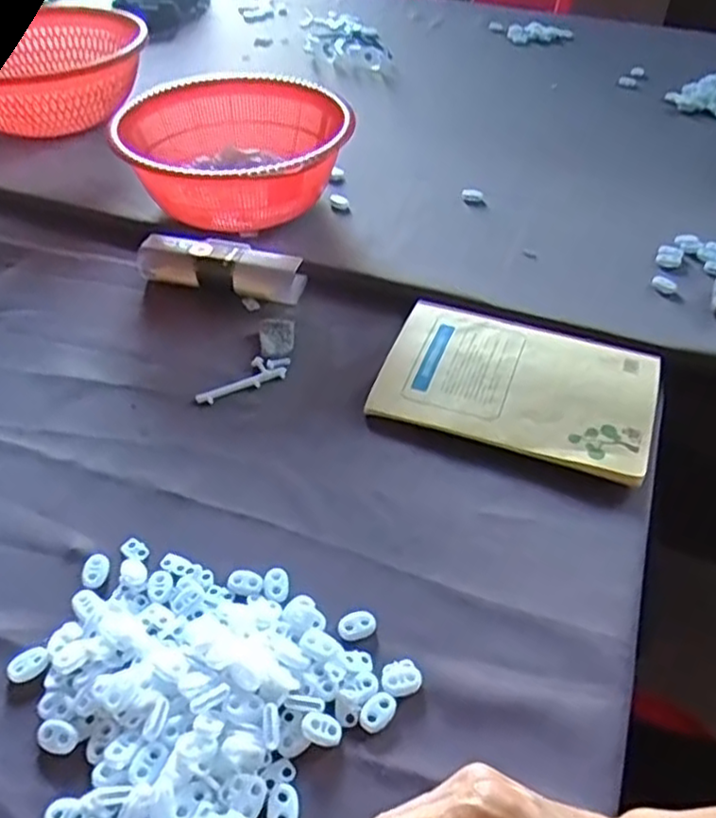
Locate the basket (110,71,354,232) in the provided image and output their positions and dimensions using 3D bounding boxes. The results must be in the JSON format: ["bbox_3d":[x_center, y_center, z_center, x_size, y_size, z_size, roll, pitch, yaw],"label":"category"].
[{"bbox_3d":[-0.126,-0.250,0.719,0.222,0.103,0.218,0,45,0],"label":"basket"}]

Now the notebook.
[{"bbox_3d":[0.124,-0.021,0.553,0.204,0.020,0.135,16,48,16],"label":"notebook"}]

